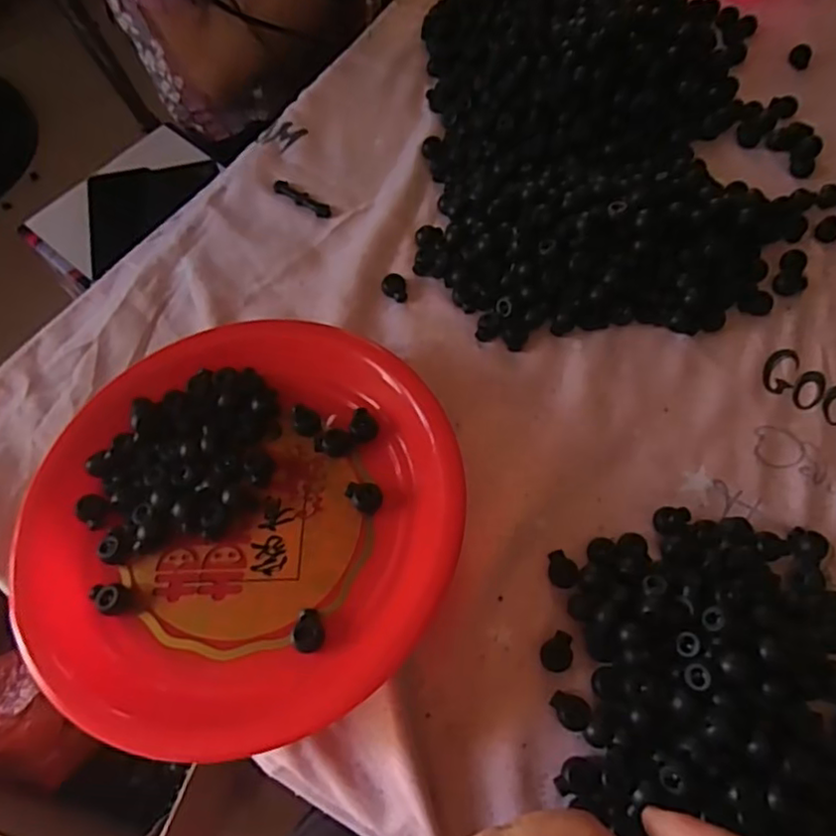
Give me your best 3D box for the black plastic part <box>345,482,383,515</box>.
[{"bbox_3d":[-0.033,0.048,0.378,0.021,0.012,0.017,17,67,9],"label":"black plastic part"}]

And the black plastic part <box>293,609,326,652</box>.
[{"bbox_3d":[-0.058,0.117,0.344,0.016,0.011,0.022,6,64,3],"label":"black plastic part"}]

